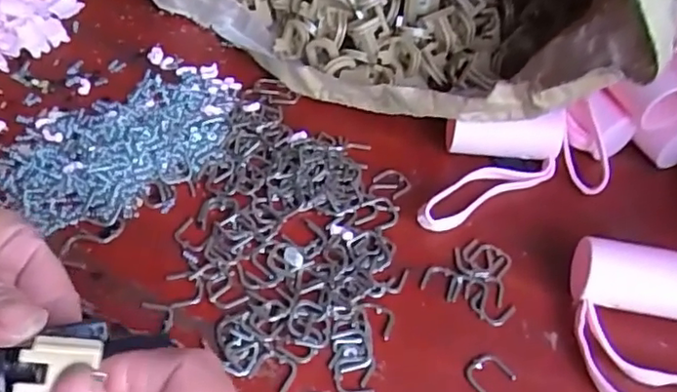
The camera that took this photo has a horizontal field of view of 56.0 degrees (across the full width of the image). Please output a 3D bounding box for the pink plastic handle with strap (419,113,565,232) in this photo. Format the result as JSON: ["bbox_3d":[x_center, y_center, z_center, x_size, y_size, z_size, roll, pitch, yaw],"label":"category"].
[{"bbox_3d":[0.079,-0.022,0.353,0.101,0.029,0.046,-23,55,-22],"label":"pink plastic handle with strap"}]

